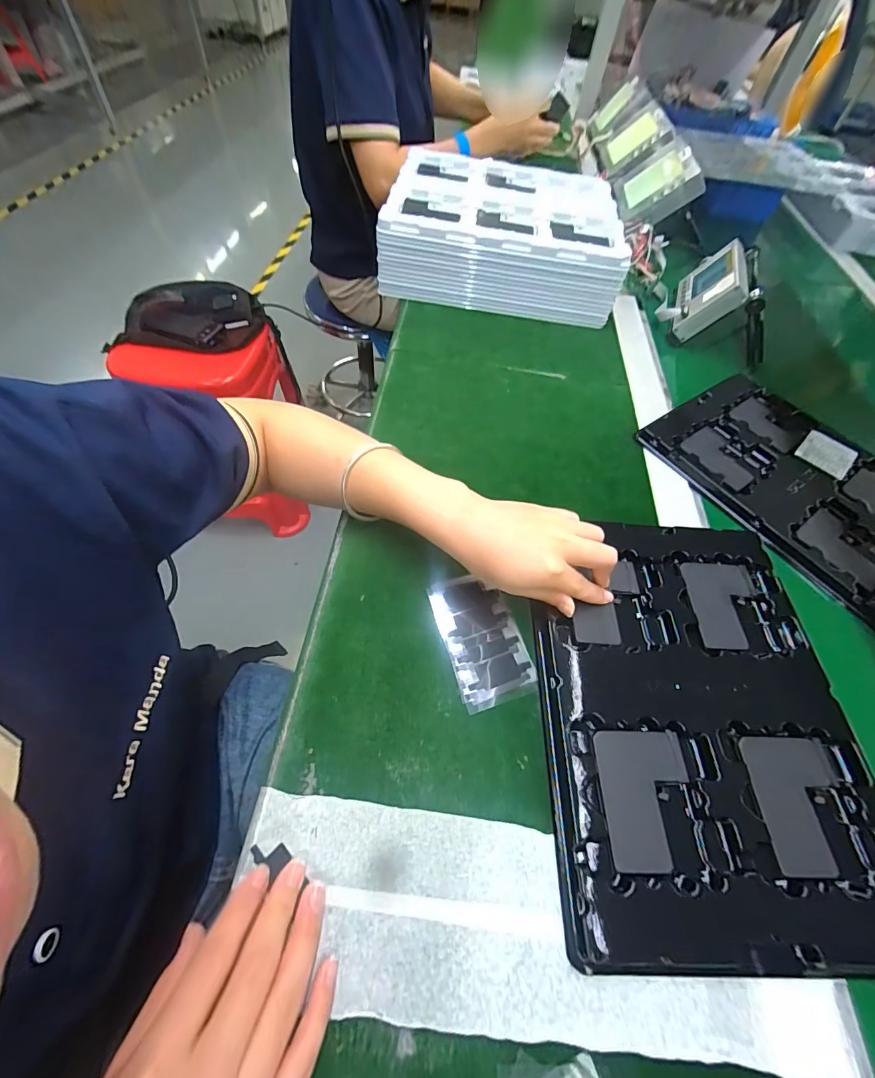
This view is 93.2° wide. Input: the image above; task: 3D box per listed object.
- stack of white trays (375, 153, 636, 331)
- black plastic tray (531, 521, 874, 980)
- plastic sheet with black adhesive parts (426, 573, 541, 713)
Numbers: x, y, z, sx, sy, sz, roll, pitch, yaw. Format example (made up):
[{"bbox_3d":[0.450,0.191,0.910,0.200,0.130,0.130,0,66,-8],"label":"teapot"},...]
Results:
[{"bbox_3d":[0.099,-0.472,0.634,0.321,0.092,0.294,8,57,1],"label":"stack of white trays"},{"bbox_3d":[0.180,0.113,0.300,0.206,0.015,0.285,4,57,-2],"label":"black plastic tray"},{"bbox_3d":[0.034,0.075,0.322,0.059,0.004,0.101,-13,59,-12],"label":"plastic sheet with black adhesive parts"}]

